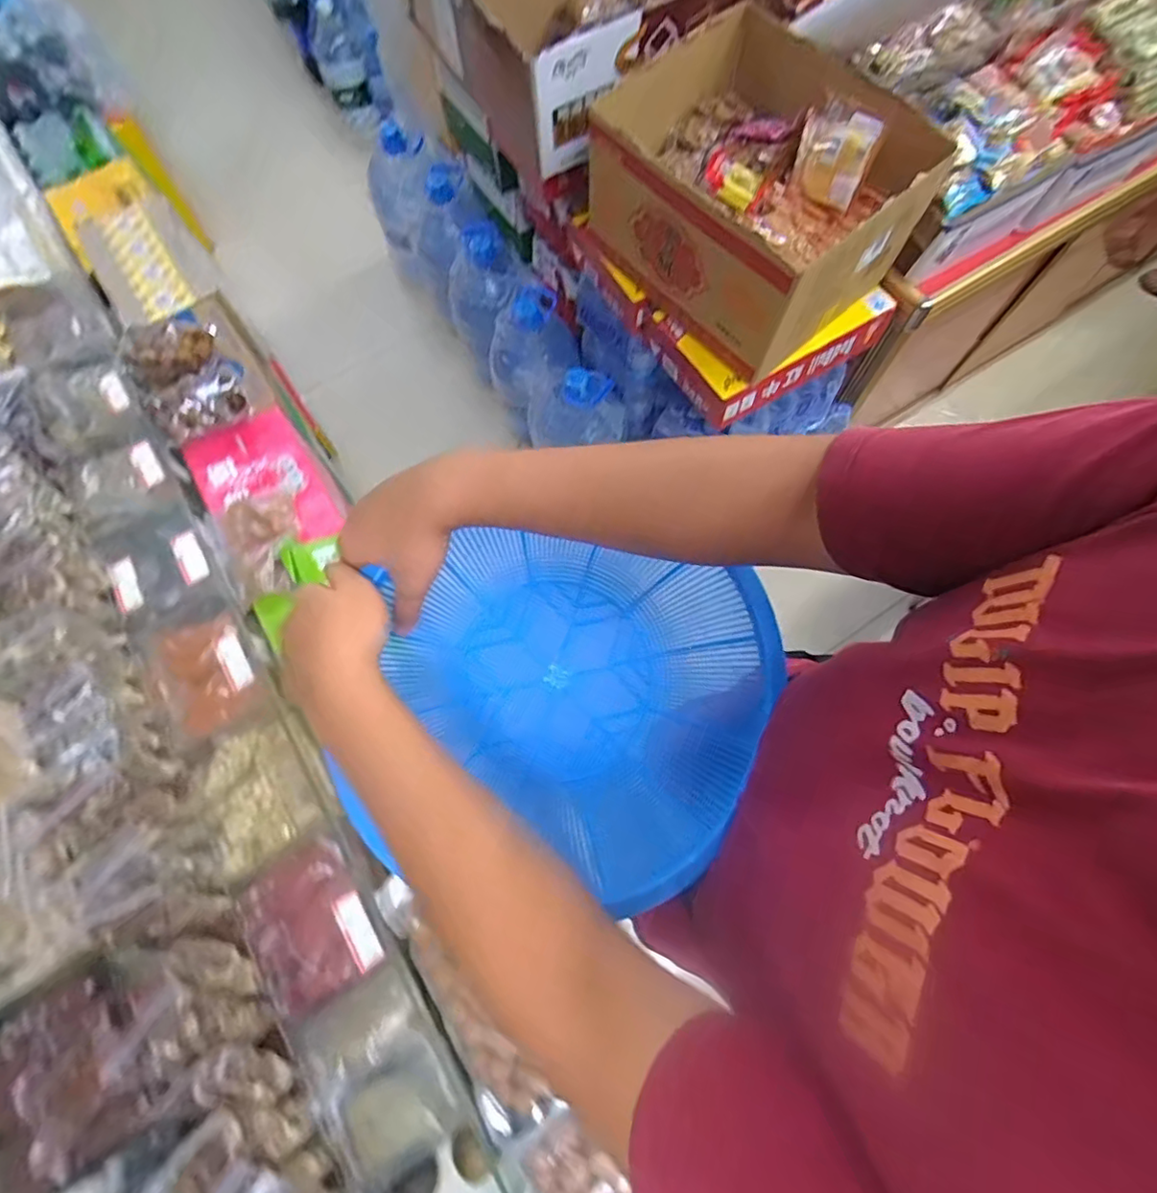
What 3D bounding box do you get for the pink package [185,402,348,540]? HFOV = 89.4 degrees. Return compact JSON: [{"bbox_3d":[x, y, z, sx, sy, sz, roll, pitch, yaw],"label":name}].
[{"bbox_3d":[-0.571,-0.197,1.058,0.195,0.050,0.278,-32,73,-10],"label":"pink package"}]

